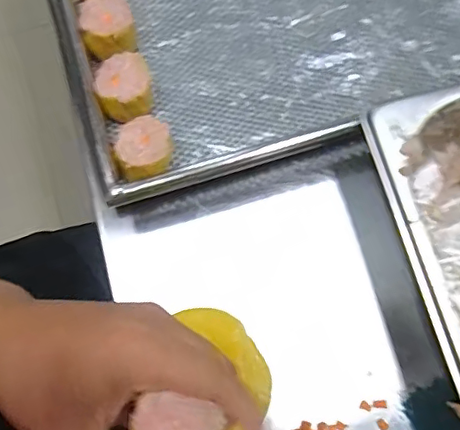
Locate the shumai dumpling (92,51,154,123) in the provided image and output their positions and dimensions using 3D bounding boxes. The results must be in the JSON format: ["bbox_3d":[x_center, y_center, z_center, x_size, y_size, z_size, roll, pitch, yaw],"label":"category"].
[{"bbox_3d":[-0.071,-0.084,0.383,0.036,0.033,0.042,-11,76,-5],"label":"shumai dumpling"}]

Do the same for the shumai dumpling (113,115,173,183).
[{"bbox_3d":[-0.057,-0.041,0.371,0.038,0.033,0.040,1,76,-2],"label":"shumai dumpling"}]

